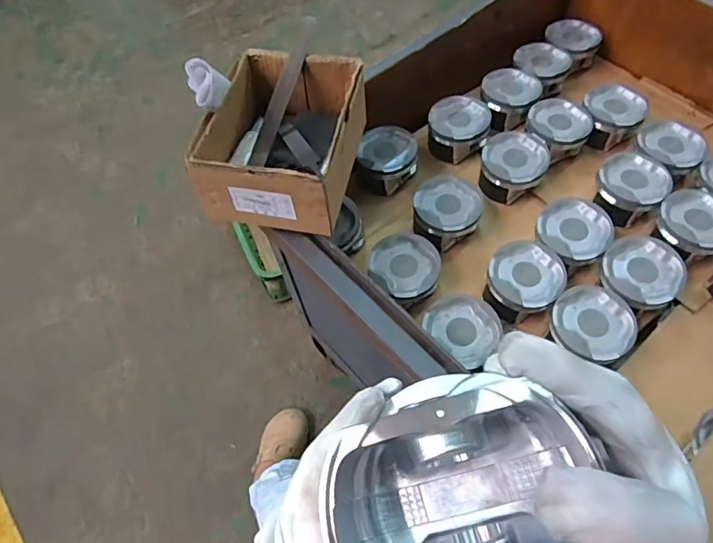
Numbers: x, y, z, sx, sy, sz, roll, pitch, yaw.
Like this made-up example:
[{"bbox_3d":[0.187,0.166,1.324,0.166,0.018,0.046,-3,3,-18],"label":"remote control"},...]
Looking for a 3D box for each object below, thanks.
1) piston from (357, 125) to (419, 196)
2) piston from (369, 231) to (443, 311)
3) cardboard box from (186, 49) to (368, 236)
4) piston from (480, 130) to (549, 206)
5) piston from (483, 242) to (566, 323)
[{"bbox_3d":[0.047,-0.168,0.749,0.088,0.050,0.090,3,61,6],"label":"piston"},{"bbox_3d":[0.061,0.000,0.649,0.086,0.049,0.089,-2,60,3],"label":"piston"},{"bbox_3d":[-0.078,-0.153,0.563,0.147,0.082,0.199,10,61,10],"label":"cardboard box"},{"bbox_3d":[0.227,-0.152,0.722,0.088,0.051,0.092,13,62,11],"label":"piston"},{"bbox_3d":[0.211,0.012,0.633,0.088,0.049,0.091,-2,60,3],"label":"piston"}]

